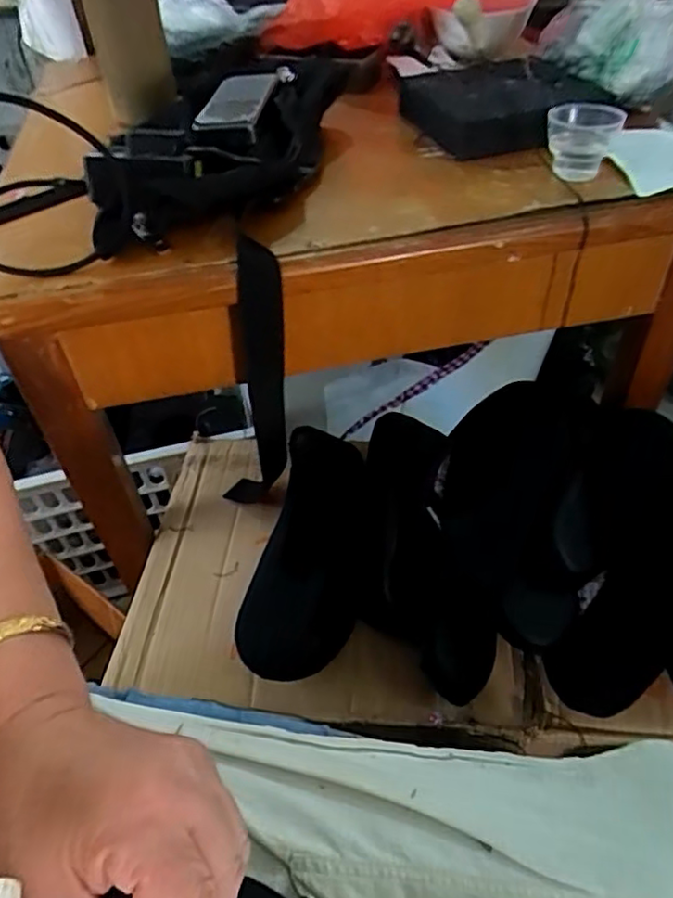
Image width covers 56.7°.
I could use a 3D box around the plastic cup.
[{"bbox_3d":[0.194,-0.245,0.494,0.055,0.049,0.052,14,49,16],"label":"plastic cup"}]

